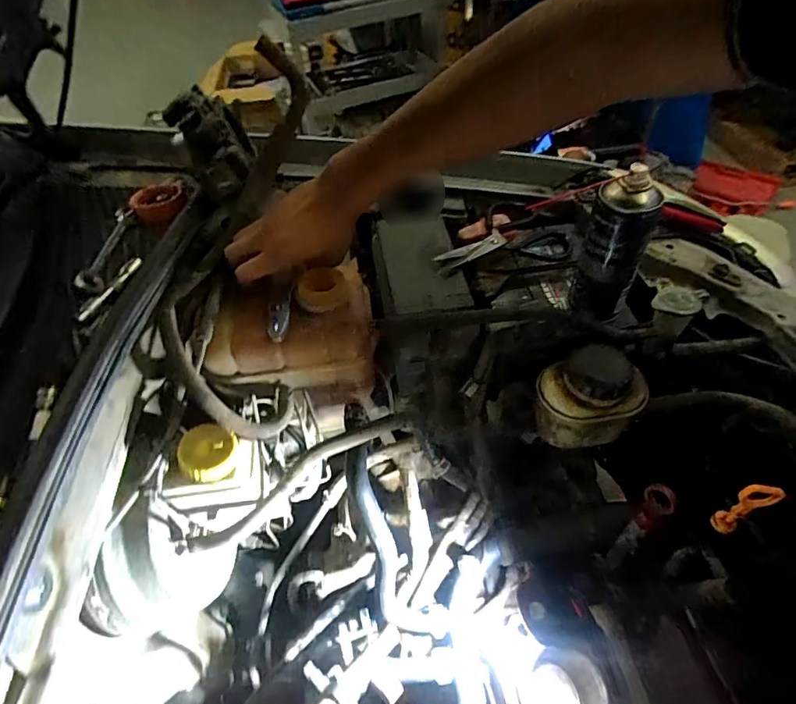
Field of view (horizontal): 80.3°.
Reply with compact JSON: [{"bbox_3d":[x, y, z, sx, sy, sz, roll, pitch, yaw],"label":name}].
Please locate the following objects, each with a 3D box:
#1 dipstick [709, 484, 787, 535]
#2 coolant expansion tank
[{"bbox_3d":[0.329,0.147,0.448,0.034,0.067,0.020,-19,51,-11],"label":"dipstick"},{"bbox_3d":[-0.112,-0.009,0.541,0.169,0.126,0.102,-5,50,1],"label":"coolant expansion tank"}]

